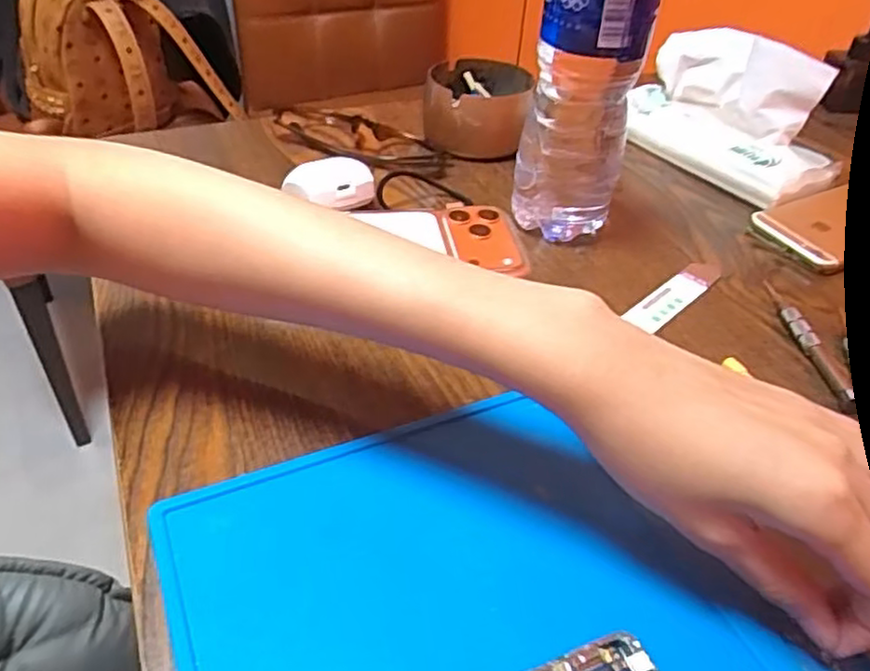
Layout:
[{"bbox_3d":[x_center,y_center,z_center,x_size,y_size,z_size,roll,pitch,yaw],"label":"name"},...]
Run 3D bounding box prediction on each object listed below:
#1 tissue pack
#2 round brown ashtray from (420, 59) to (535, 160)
[{"bbox_3d":[0.222,-0.171,0.535,0.077,0.086,0.161,-22,47,-27],"label":"tissue pack"},{"bbox_3d":[0.031,-0.184,0.557,0.081,0.053,0.088,0,42,0],"label":"round brown ashtray"}]

